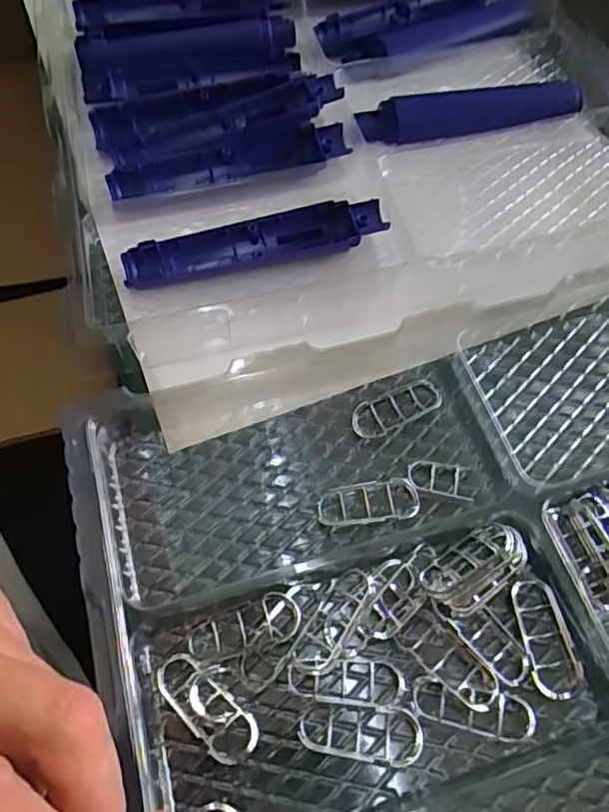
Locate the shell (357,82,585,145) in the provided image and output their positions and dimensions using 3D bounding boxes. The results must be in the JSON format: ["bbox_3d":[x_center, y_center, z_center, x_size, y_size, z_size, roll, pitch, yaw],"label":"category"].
[{"bbox_3d":[0.125,-0.225,0.453,0.166,0.015,0.047,-6,61,-3],"label":"shell"}]

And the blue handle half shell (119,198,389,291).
[{"bbox_3d":[-0.032,-0.105,0.380,0.166,0.014,0.033,-11,62,-5],"label":"blue handle half shell"}]

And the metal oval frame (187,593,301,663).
[{"bbox_3d":[-0.028,0.103,0.275,0.053,0.010,0.022,-14,62,-7],"label":"metal oval frame"}]

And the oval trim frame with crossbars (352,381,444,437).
[{"bbox_3d":[0.052,0.002,0.333,0.054,0.010,0.019,-23,63,-11],"label":"oval trim frame with crossbars"}]

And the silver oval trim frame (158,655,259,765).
[{"bbox_3d":[-0.044,0.133,0.263,0.052,0.007,0.021,37,68,19],"label":"silver oval trim frame"}]

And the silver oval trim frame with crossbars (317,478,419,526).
[{"bbox_3d":[0.033,0.050,0.307,0.051,0.010,0.022,-7,61,-3],"label":"silver oval trim frame with crossbars"}]

